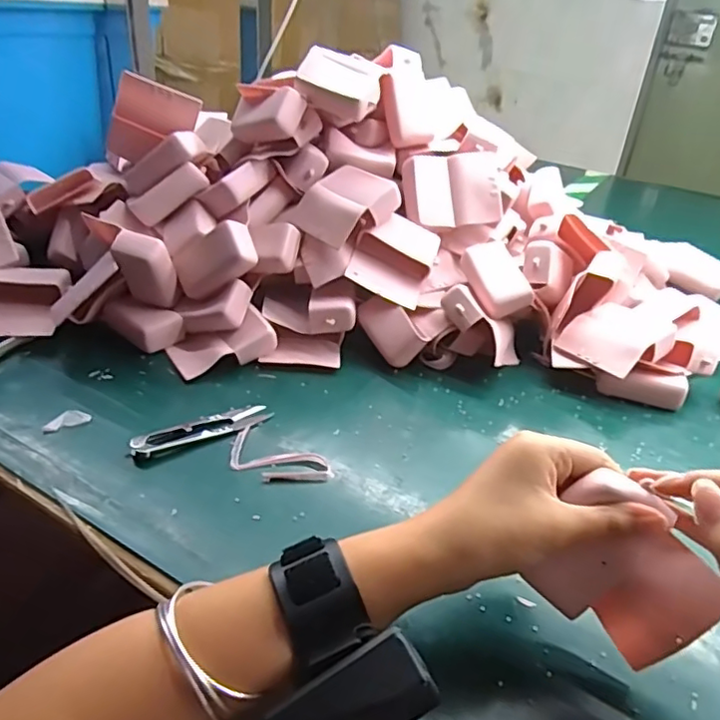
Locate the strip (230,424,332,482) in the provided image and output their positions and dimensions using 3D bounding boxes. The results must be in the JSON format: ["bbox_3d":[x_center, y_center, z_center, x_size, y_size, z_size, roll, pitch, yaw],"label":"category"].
[{"bbox_3d":[-0.060,0.072,0.432,0.079,0.005,0.040,20,35,21],"label":"strip"}]

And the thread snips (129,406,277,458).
[{"bbox_3d":[-0.115,0.050,0.452,0.107,0.011,0.023,-18,39,-32],"label":"thread snips"}]

